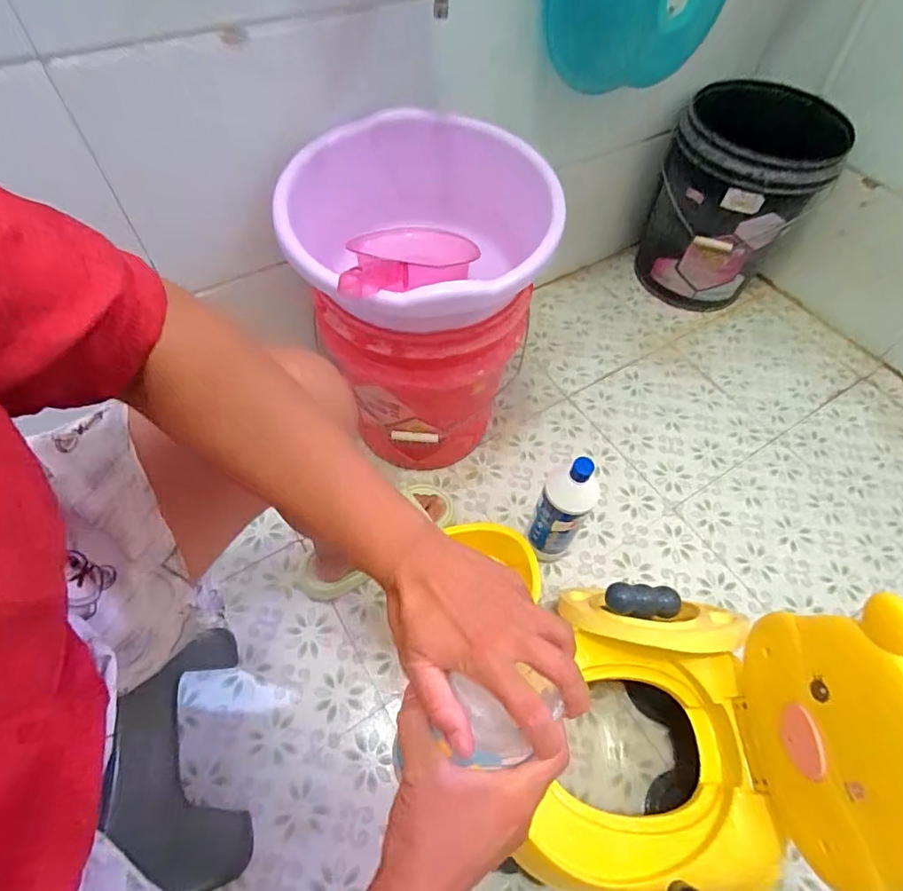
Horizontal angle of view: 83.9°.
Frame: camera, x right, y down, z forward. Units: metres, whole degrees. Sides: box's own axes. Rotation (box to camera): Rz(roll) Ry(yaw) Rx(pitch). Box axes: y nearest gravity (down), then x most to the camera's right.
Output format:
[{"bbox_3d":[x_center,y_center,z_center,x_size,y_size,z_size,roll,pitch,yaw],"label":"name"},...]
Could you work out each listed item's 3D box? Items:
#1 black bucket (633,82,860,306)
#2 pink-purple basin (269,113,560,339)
[{"bbox_3d":[0.605,-0.533,1.123,0.285,0.380,0.326,24,61,12],"label":"black bucket"},{"bbox_3d":[-0.030,-0.274,0.640,0.318,0.121,0.317,1,59,-2],"label":"pink-purple basin"}]

